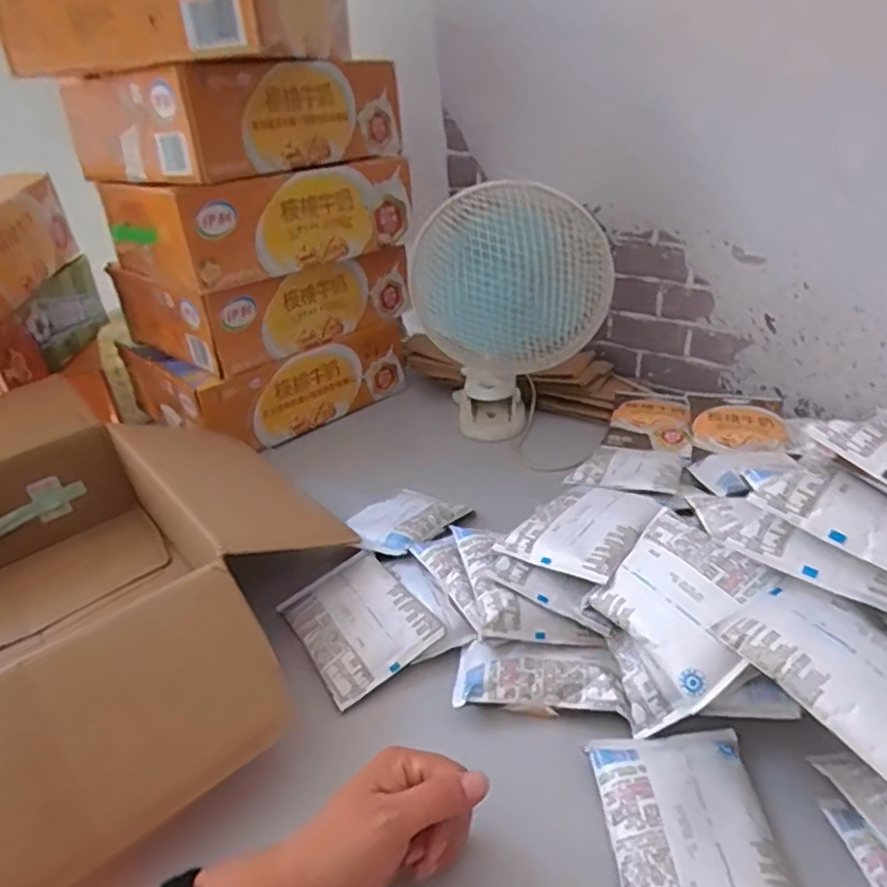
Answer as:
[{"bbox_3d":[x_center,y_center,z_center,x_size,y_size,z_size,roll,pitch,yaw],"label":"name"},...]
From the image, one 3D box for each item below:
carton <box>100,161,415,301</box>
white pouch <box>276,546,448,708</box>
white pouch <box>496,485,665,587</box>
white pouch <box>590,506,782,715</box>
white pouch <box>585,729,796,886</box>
[{"bbox_3d":[-0.227,-0.289,0.826,0.229,0.109,0.303,21,40,38],"label":"carton"},{"bbox_3d":[-0.074,0.145,0.548,0.096,0.014,0.129,-34,43,-17],"label":"white pouch"},{"bbox_3d":[0.118,0.067,0.528,0.121,0.011,0.094,-31,33,-34],"label":"white pouch"},{"bbox_3d":[0.160,0.103,0.441,0.092,0.023,0.127,-39,34,-4],"label":"white pouch"},{"bbox_3d":[0.142,0.225,0.375,0.093,0.016,0.128,-6,30,1],"label":"white pouch"}]

